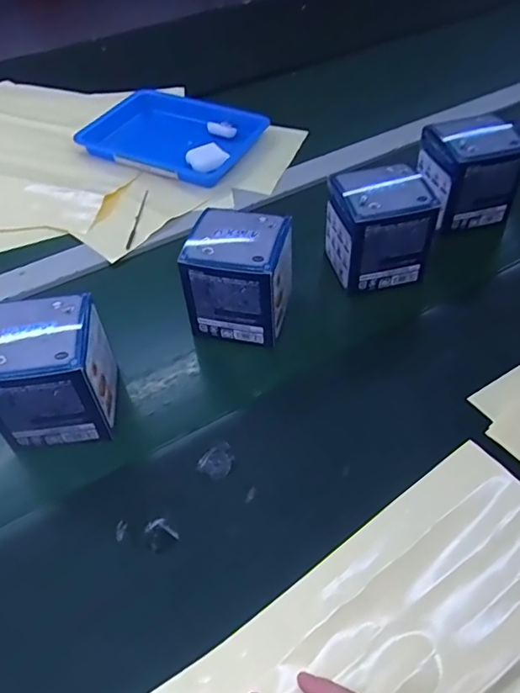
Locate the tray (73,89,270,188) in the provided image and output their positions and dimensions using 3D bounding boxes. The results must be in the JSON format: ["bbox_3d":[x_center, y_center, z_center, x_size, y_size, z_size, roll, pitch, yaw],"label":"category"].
[{"bbox_3d":[-0.111,-0.287,0.718,0.205,0.033,0.165,20,53,20],"label":"tray"}]

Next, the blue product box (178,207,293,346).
[{"bbox_3d":[-0.017,-0.065,0.482,0.086,0.093,0.079,9,50,12],"label":"blue product box"}]

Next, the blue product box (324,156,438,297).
[{"bbox_3d":[0.114,-0.120,0.518,0.080,0.103,0.081,-13,49,-7],"label":"blue product box"}]

